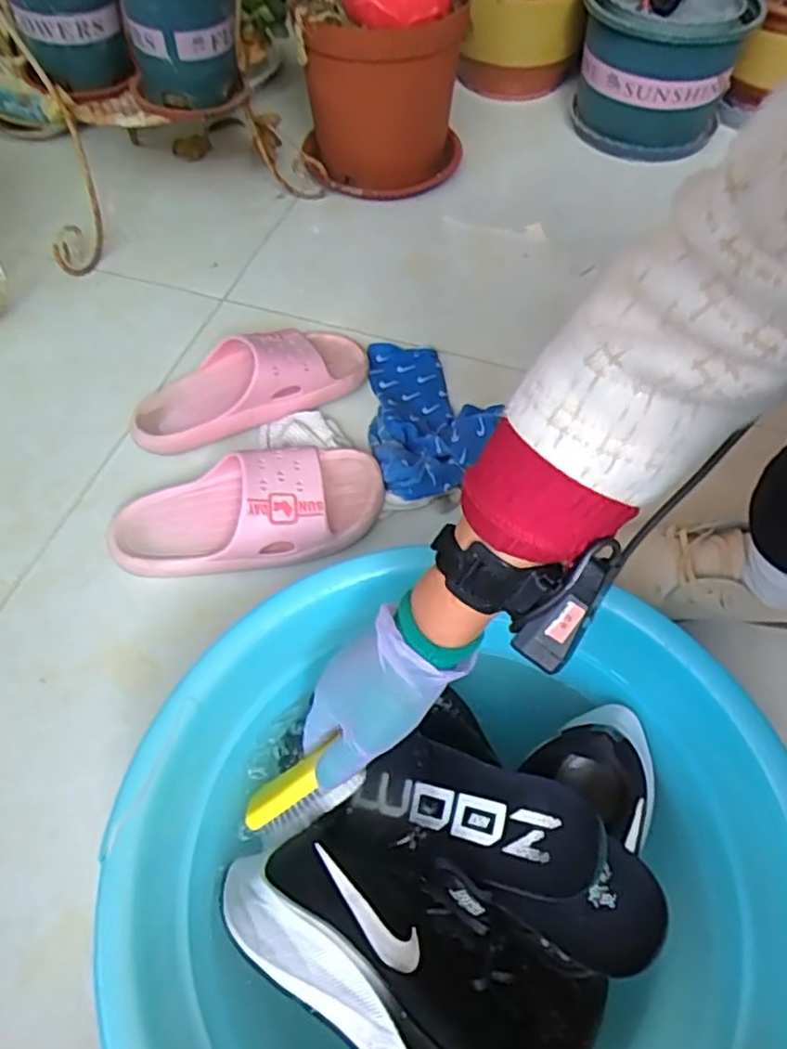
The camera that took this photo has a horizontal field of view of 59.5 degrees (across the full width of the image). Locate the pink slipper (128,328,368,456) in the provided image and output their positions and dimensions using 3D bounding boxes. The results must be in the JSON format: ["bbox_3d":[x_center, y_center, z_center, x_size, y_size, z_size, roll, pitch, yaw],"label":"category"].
[{"bbox_3d":[-0.154,-0.155,0.738,0.258,0.066,0.095,-21,57,-14],"label":"pink slipper"}]

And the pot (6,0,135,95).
[{"bbox_3d":[-0.352,-0.548,0.744,0.107,0.123,0.096,-23,60,-13],"label":"pot"}]

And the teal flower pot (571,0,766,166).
[{"bbox_3d":[0.381,-0.667,0.998,0.212,0.200,0.224,0,57,1],"label":"teal flower pot"}]

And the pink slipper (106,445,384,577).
[{"bbox_3d":[-0.134,-0.014,0.639,0.253,0.069,0.101,-13,55,-9],"label":"pink slipper"}]

